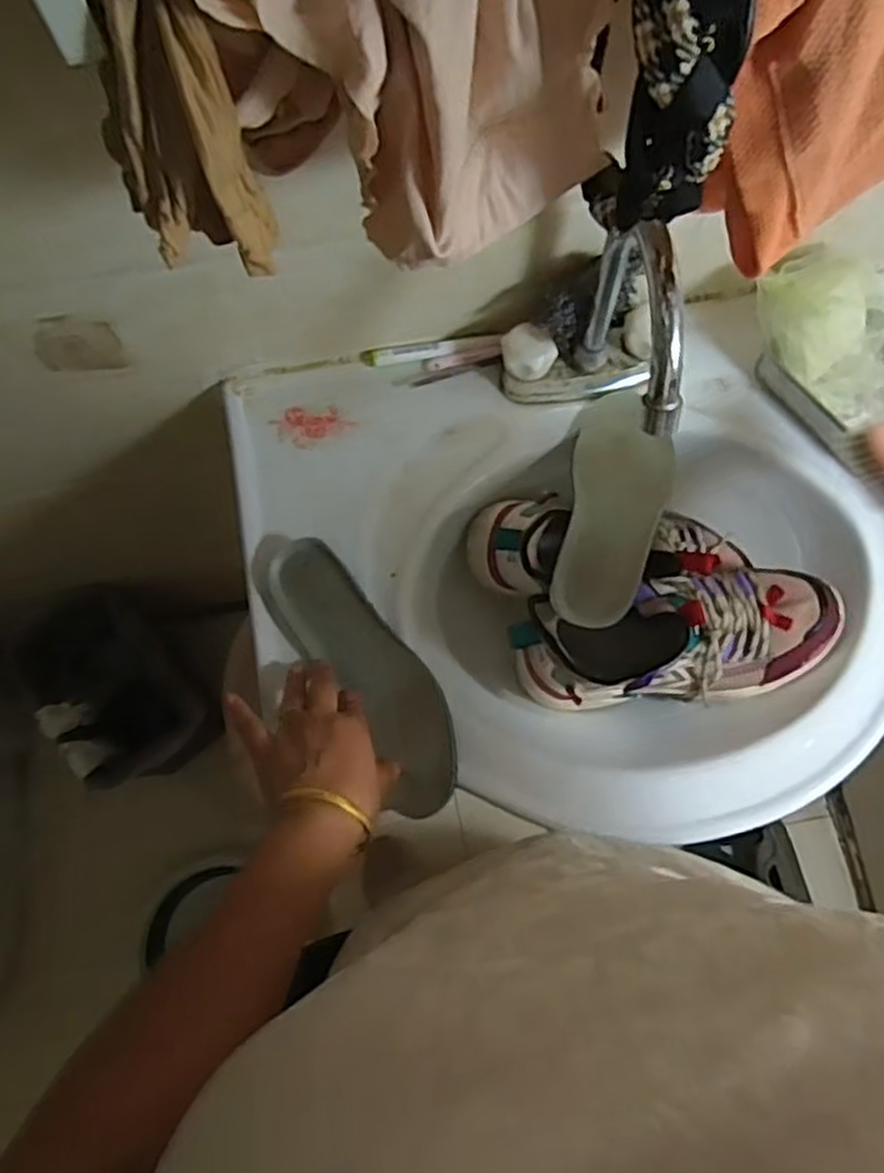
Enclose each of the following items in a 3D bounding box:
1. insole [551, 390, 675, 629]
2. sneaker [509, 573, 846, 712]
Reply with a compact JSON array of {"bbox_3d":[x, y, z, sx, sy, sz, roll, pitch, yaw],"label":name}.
[{"bbox_3d":[0.133,-0.063,0.585,0.073,0.025,0.209,13,63,3],"label":"insole"},{"bbox_3d":[0.178,0.040,0.579,0.249,0.105,0.091,-9,77,-2],"label":"sneaker"}]

